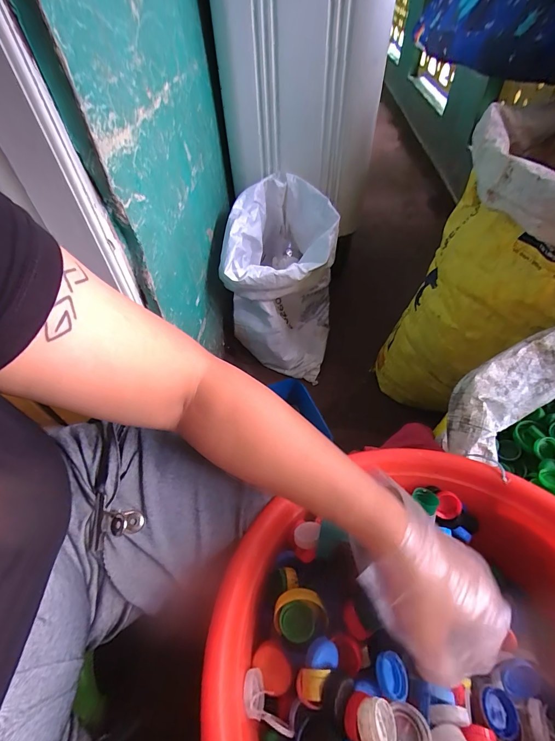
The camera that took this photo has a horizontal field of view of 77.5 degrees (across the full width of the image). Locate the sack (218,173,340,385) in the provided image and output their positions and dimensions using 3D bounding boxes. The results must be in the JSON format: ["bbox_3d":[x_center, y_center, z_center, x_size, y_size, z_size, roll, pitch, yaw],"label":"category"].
[{"bbox_3d":[0.018,-0.234,0.912,0.244,0.378,0.299,9,52,12],"label":"sack"}]

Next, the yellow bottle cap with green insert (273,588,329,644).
[{"bbox_3d":[0.019,0.220,0.313,0.046,0.014,0.038,-20,52,-12],"label":"yellow bottle cap with green insert"}]

